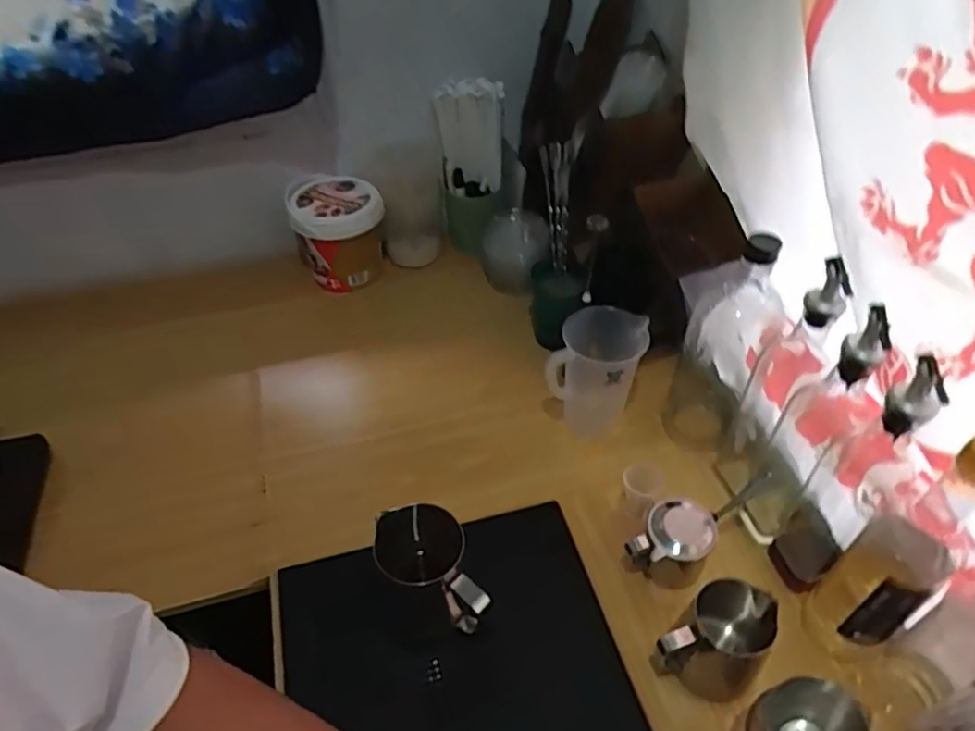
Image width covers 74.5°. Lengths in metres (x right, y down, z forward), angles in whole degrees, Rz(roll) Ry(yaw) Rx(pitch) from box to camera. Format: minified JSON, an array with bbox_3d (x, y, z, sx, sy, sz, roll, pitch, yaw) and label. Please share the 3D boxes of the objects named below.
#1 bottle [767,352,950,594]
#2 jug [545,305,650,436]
[{"bbox_3d":[0.325,0.098,0.558,0.073,0.280,0.063,-33,54,-28],"label":"bottle"},{"bbox_3d":[0.127,0.013,0.753,0.095,0.141,0.084,17,48,16],"label":"jug"}]

